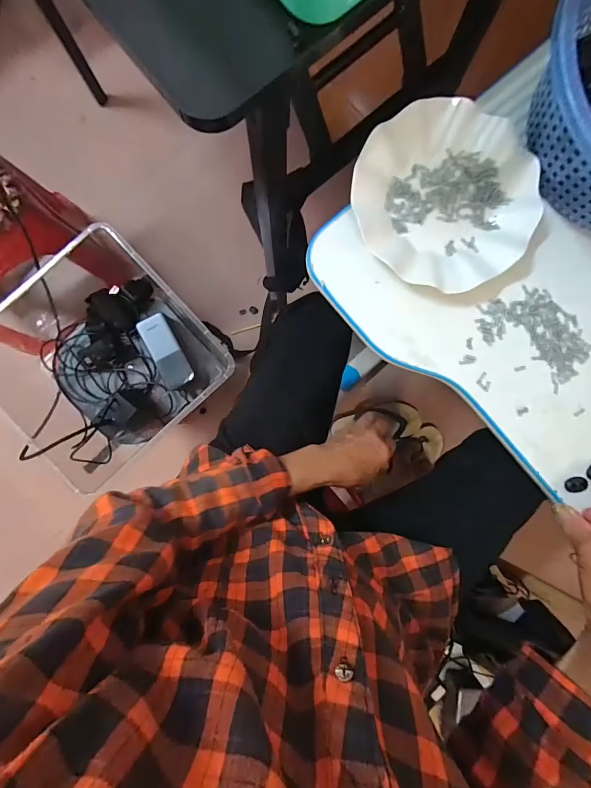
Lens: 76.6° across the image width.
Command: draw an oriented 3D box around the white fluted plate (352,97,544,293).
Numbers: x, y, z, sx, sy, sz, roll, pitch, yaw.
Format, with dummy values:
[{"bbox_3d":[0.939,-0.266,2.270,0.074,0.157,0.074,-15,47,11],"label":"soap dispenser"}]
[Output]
[{"bbox_3d":[0.151,-0.197,0.379,0.180,0.032,0.175,0,88,-1],"label":"white fluted plate"}]

